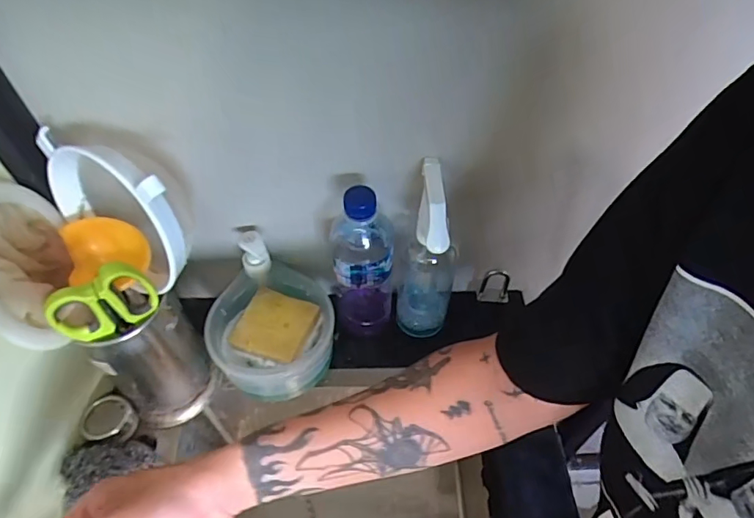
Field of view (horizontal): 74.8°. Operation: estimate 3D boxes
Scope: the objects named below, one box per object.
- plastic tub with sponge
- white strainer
[{"bbox_3d":[-0.120,0.084,0.577,0.138,0.076,0.142,-7,51,-4],"label":"plastic tub with sponge"},{"bbox_3d":[-0.218,-0.050,0.448,0.140,0.140,0.078,28,57,22],"label":"white strainer"}]

